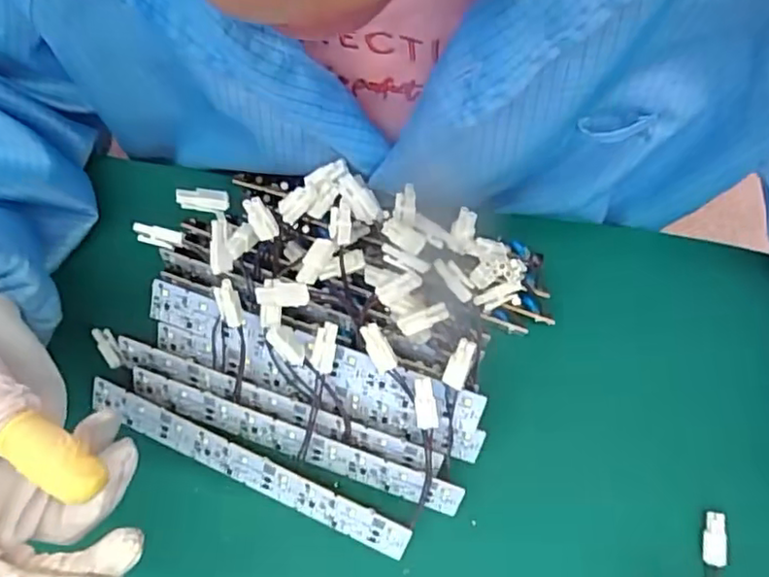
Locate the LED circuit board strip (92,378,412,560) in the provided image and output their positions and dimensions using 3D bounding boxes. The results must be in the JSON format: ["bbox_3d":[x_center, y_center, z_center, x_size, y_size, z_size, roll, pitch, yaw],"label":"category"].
[{"bbox_3d":[-0.077,0.098,0.343,0.189,0.004,0.024,23,116,8],"label":"LED circuit board strip"}]

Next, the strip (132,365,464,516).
[{"bbox_3d":[-0.051,0.084,0.346,0.190,0.022,0.004,19,32,6],"label":"strip"}]

